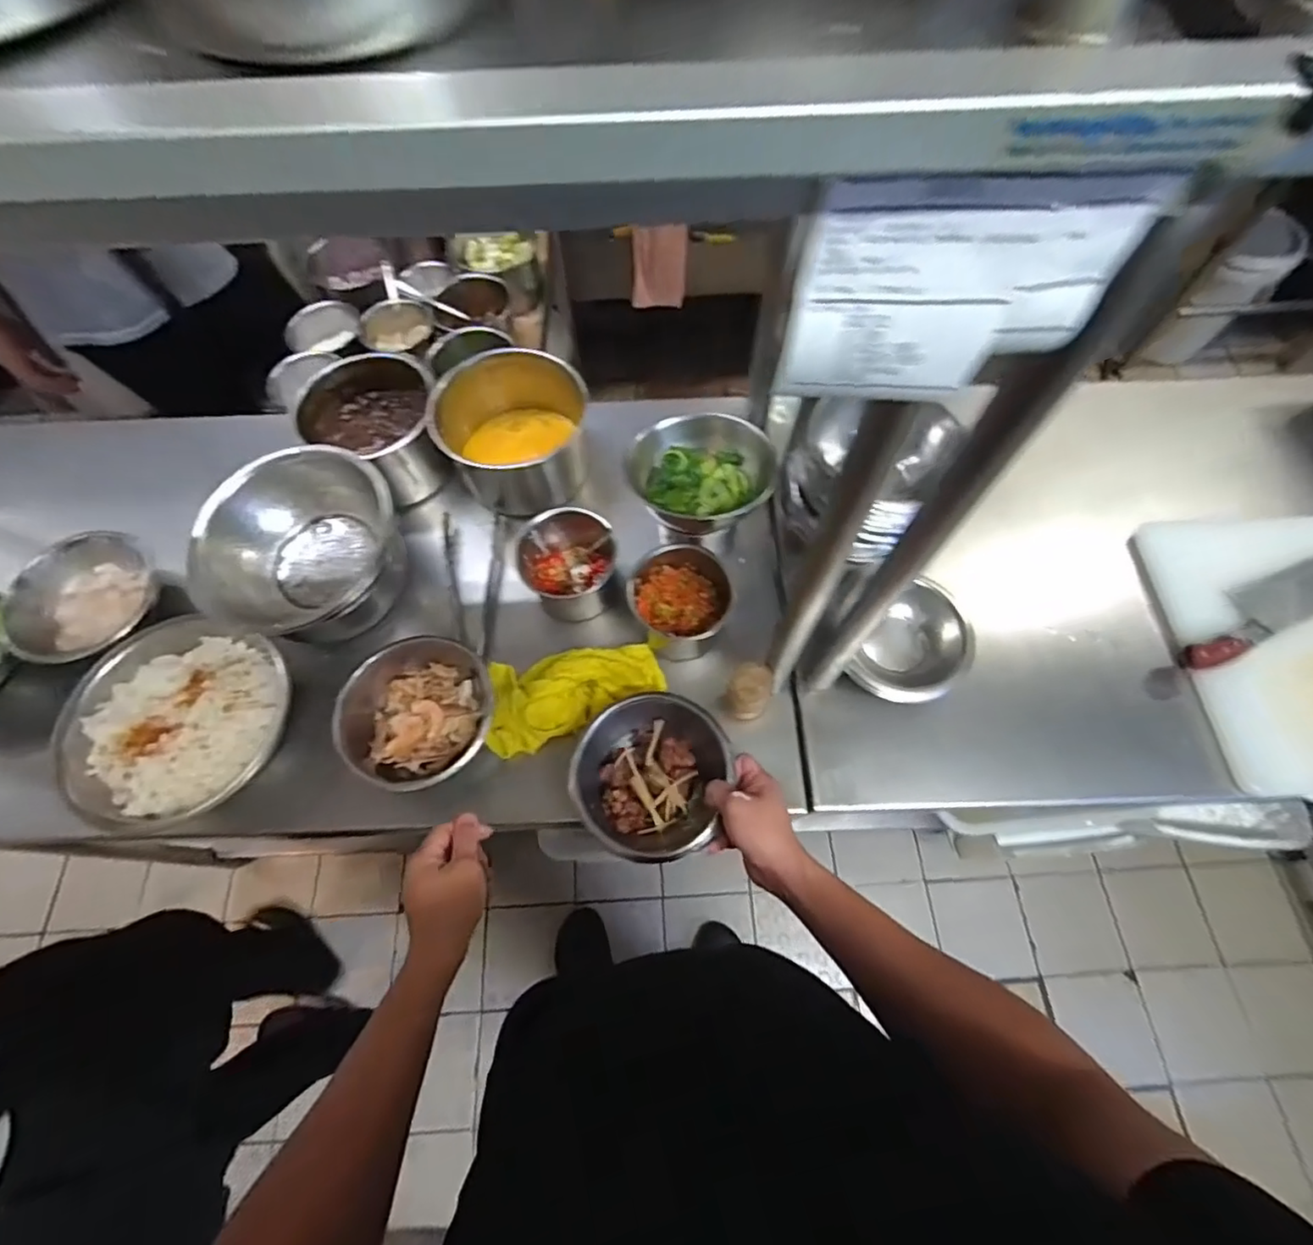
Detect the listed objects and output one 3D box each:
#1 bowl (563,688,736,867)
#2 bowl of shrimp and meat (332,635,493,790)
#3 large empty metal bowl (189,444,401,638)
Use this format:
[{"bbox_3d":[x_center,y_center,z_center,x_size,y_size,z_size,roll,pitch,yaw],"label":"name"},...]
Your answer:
[{"bbox_3d":[-0.001,0.168,0.646,0.163,0.084,0.163,0,66,1],"label":"bowl"},{"bbox_3d":[-0.271,0.096,0.681,0.165,0.072,0.170,0,66,1],"label":"bowl of shrimp and meat"},{"bbox_3d":[-0.419,-0.087,0.721,0.204,0.110,0.230,41,73,17],"label":"large empty metal bowl"}]

